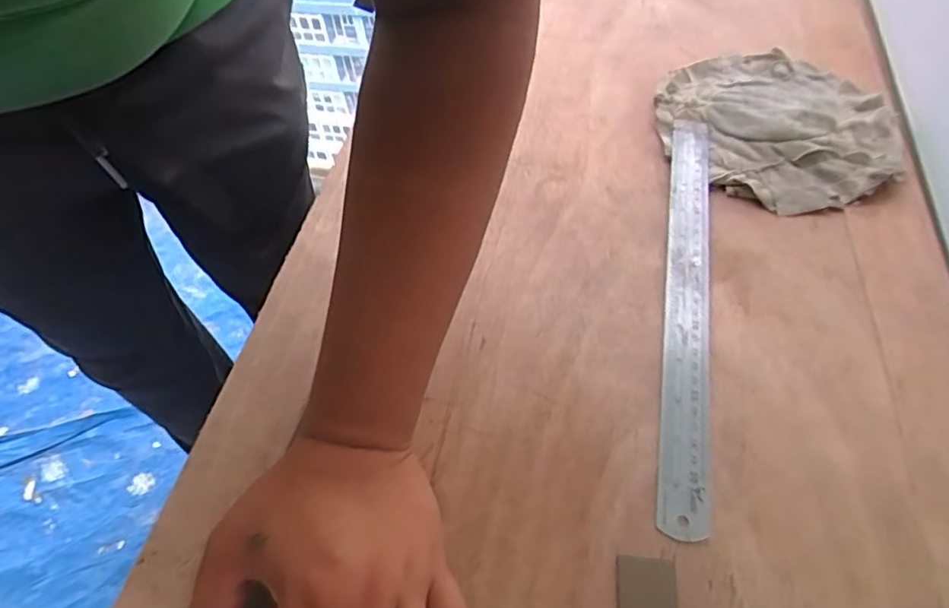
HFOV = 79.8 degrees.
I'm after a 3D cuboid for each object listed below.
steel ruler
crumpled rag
[{"bbox_3d":[0.141,-0.012,0.378,0.027,0.004,0.318,6,56,13],"label":"steel ruler"},{"bbox_3d":[0.248,-0.154,0.460,0.171,0.019,0.187,-27,57,-15],"label":"crumpled rag"}]

